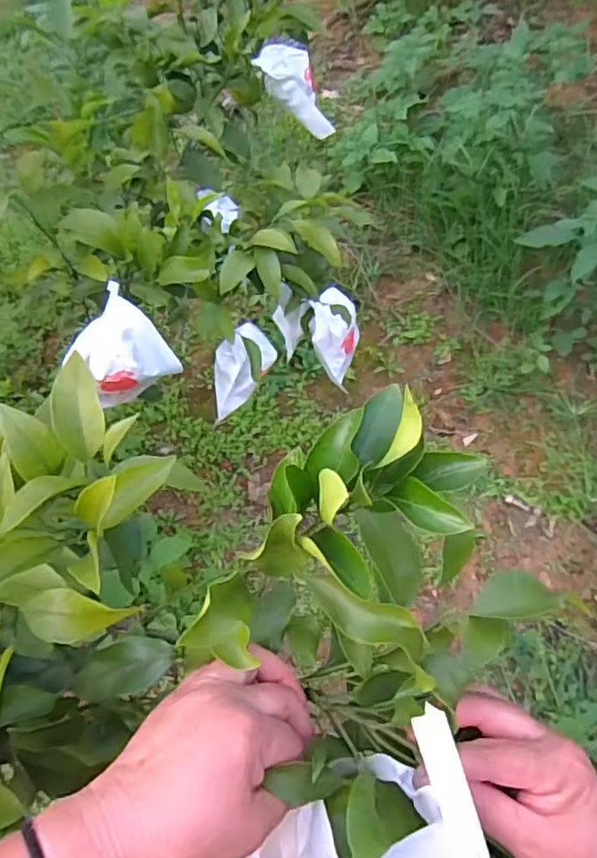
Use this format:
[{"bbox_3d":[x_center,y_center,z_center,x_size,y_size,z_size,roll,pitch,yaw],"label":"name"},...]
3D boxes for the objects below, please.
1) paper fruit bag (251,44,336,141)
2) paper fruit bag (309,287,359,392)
[{"bbox_3d":[0.005,-0.561,0.968,0.051,0.167,0.076,2,51,53],"label":"paper fruit bag"},{"bbox_3d":[0.060,-0.154,0.985,0.085,0.144,0.100,6,54,5],"label":"paper fruit bag"}]

